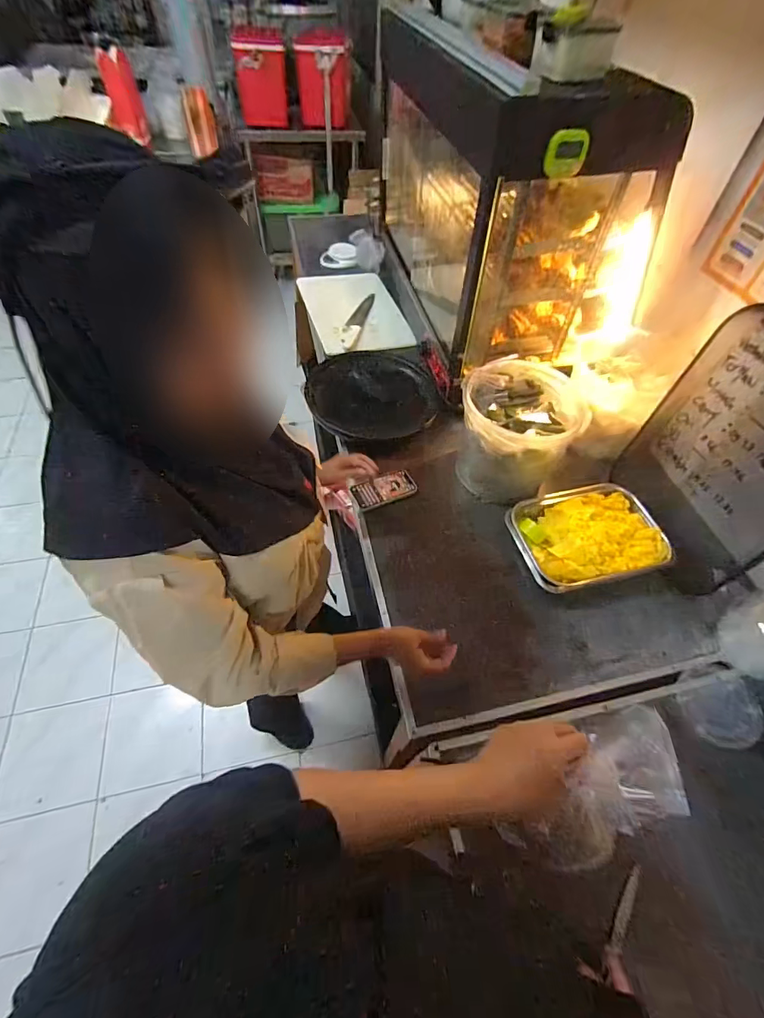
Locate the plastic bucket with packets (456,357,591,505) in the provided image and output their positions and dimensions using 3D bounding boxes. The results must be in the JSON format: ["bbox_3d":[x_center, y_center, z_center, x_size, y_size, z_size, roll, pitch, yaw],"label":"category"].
[{"bbox_3d":[0.295,-0.168,0.959,0.245,0.197,0.231,2,54,-2],"label":"plastic bucket with packets"}]

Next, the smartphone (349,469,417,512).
[{"bbox_3d":[0.005,-0.048,0.998,0.148,0.011,0.079,-22,59,-18],"label":"smartphone"}]

